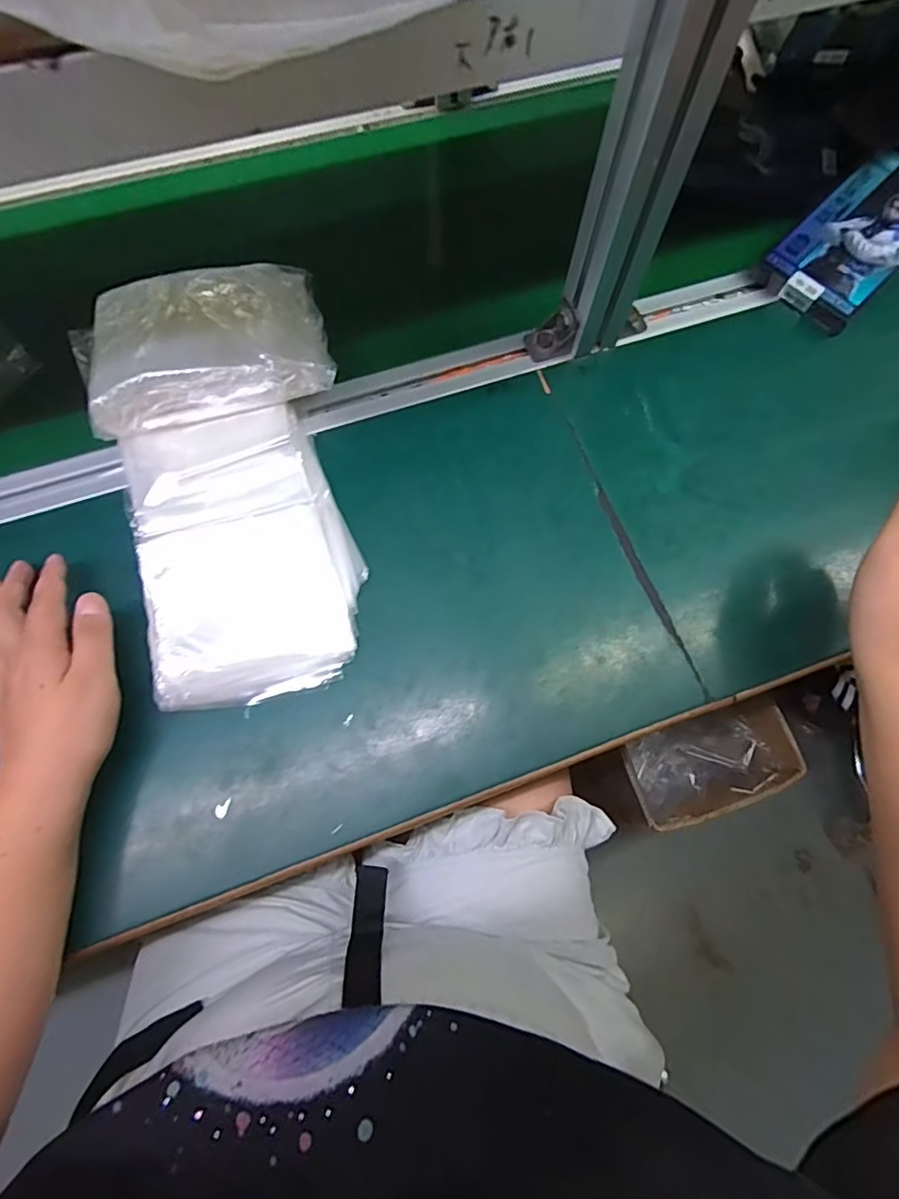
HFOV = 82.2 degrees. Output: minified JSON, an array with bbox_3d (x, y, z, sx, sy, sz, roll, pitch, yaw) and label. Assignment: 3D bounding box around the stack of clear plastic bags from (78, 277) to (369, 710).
[{"bbox_3d":[-0.155,-0.099,0.372,0.168,0.059,0.336,-15,72,-6],"label":"stack of clear plastic bags"}]

